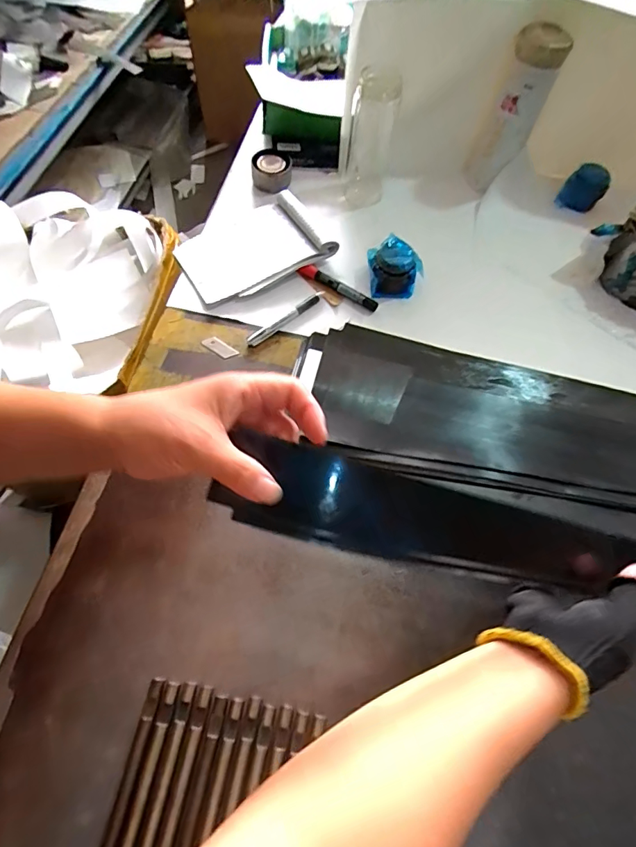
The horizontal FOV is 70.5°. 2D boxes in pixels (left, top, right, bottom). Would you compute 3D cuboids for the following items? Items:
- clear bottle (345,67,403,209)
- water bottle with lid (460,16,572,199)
[{"bbox_3d":[0.075,-0.408,0.654,0.064,0.161,0.065,8,65,0],"label":"clear bottle"},{"bbox_3d":[0.290,-0.461,0.668,0.063,0.198,0.054,-31,70,-16],"label":"water bottle with lid"}]

